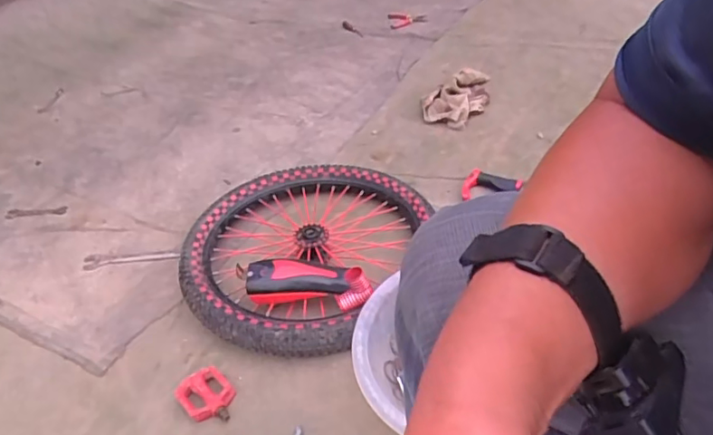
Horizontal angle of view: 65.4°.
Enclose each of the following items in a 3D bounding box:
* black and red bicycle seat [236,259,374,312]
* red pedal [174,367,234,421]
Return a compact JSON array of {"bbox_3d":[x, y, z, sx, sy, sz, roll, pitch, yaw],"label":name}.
[{"bbox_3d":[-0.088,0.104,0.950,0.231,0.070,0.073,3,38,9],"label":"black and red bicycle seat"},{"bbox_3d":[-0.228,0.268,0.846,0.071,0.022,0.098,-33,46,-32],"label":"red pedal"}]

